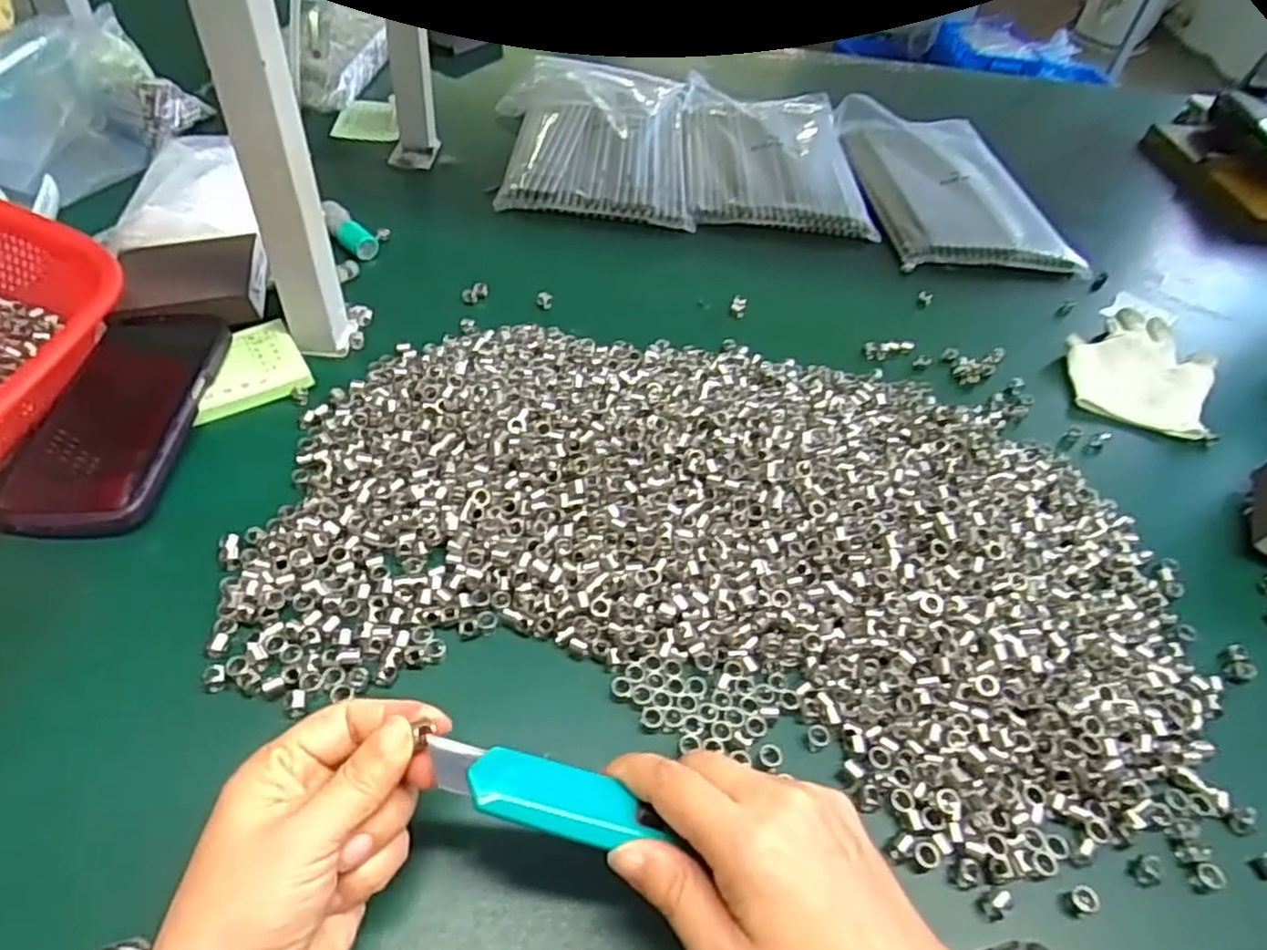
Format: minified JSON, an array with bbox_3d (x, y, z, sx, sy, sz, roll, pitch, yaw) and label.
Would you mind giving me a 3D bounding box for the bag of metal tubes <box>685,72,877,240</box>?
[{"bbox_3d":[0.148,-0.364,0.802,0.184,0.033,0.322,4,46,-4],"label":"bag of metal tubes"}]

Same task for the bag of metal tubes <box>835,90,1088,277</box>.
[{"bbox_3d":[0.336,-0.321,0.785,0.189,0.031,0.327,2,47,-6],"label":"bag of metal tubes"}]

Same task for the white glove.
[{"bbox_3d":[0.404,-0.092,0.578,0.103,0.018,0.160,23,48,14],"label":"white glove"}]

